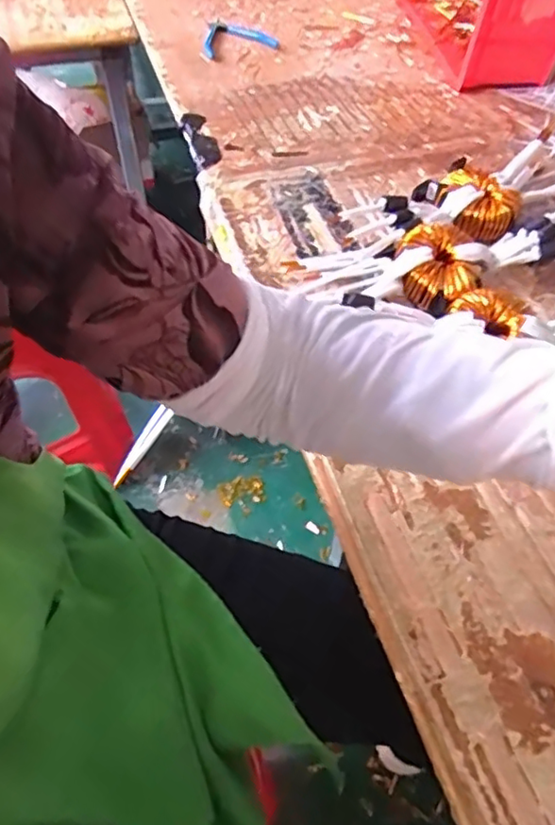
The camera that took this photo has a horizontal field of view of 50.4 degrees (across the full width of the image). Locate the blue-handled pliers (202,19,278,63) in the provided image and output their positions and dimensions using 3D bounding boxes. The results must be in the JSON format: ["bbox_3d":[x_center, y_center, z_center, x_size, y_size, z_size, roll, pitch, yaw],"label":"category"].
[{"bbox_3d":[-0.077,-0.627,0.987,0.128,0.008,0.134,-15,56,-12],"label":"blue-handled pliers"}]

